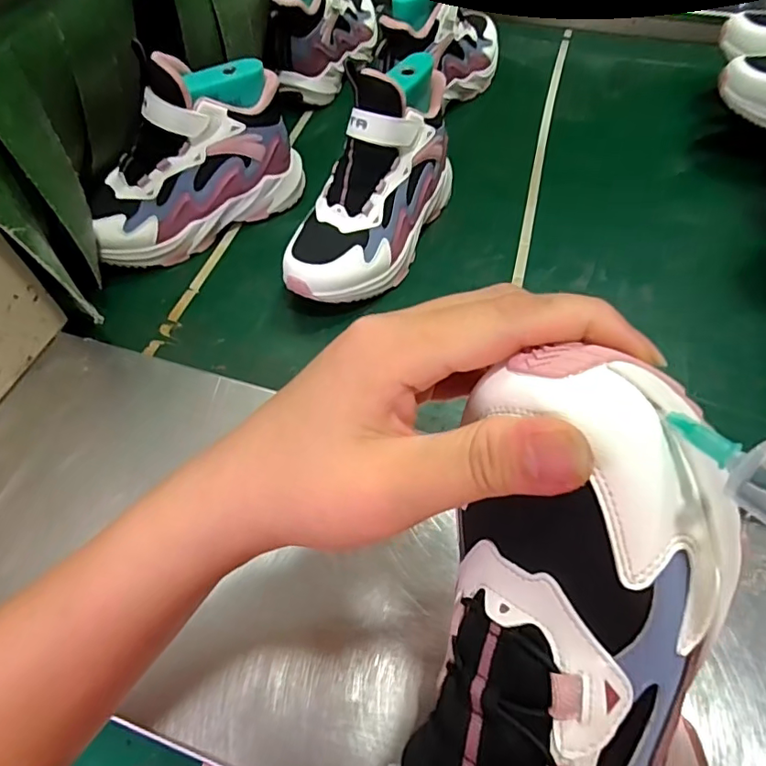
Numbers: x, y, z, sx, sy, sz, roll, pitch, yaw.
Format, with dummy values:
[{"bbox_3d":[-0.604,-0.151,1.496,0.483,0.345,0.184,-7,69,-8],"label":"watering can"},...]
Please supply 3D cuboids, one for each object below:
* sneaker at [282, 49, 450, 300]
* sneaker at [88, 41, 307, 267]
[{"bbox_3d":[-0.008,-0.190,0.513,0.086,0.144,0.238,21,58,19],"label":"sneaker"},{"bbox_3d":[-0.192,-0.215,0.534,0.224,0.139,0.076,-24,55,-13],"label":"sneaker"}]

